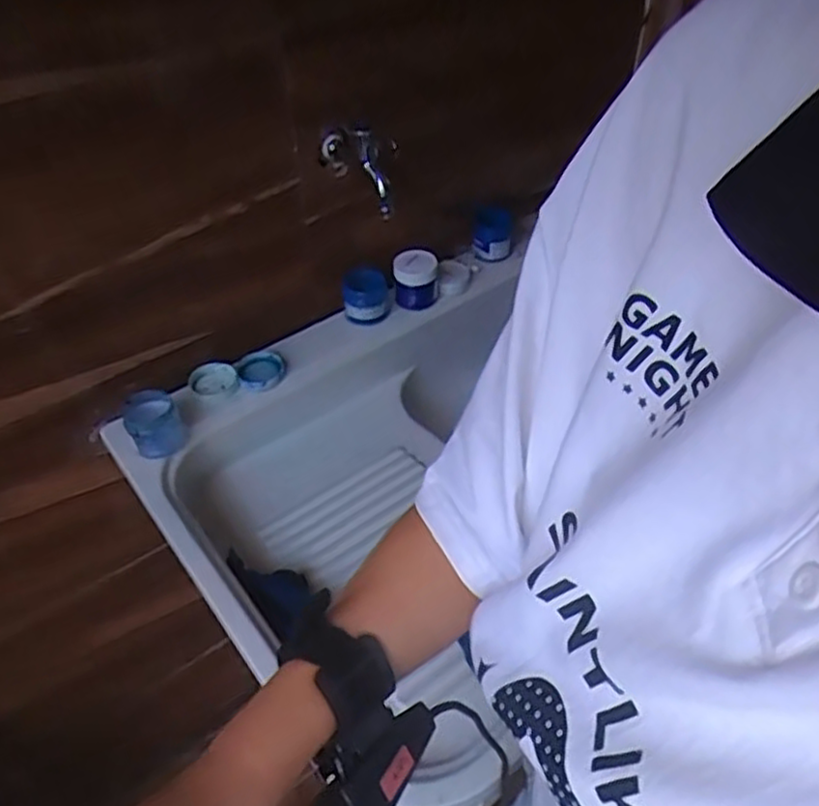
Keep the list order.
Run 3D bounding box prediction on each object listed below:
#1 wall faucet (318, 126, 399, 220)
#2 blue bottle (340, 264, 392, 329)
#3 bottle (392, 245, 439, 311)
[{"bbox_3d":[-0.056,-0.272,0.820,0.042,0.101,0.134,-25,39,-23],"label":"wall faucet"},{"bbox_3d":[-0.057,-0.142,0.948,0.061,0.054,0.061,0,46,0],"label":"blue bottle"},{"bbox_3d":[0.008,-0.174,1.005,0.064,0.061,0.060,2,46,1],"label":"bottle"}]

